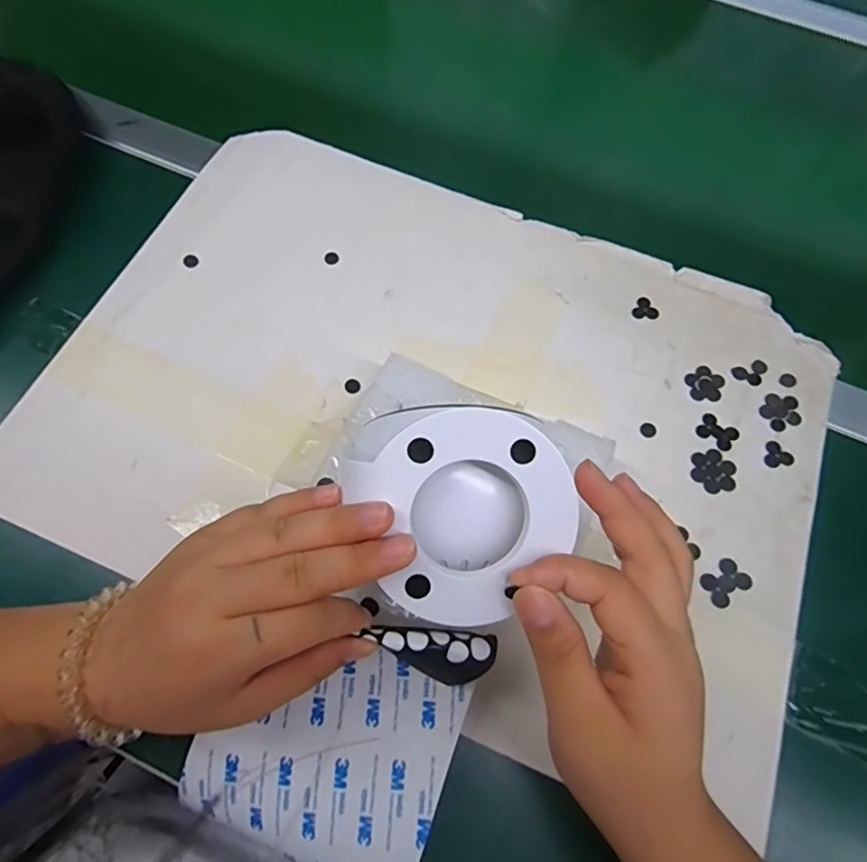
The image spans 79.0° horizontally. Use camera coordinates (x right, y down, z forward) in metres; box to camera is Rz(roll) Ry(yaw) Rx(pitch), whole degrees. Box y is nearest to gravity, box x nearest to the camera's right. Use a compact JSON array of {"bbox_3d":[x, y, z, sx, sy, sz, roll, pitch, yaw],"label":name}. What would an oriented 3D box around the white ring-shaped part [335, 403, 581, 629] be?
[{"bbox_3d":[0.014,0.033,0.209,0.082,0.008,0.083,-1,97,-5],"label":"white ring-shaped part"}]

